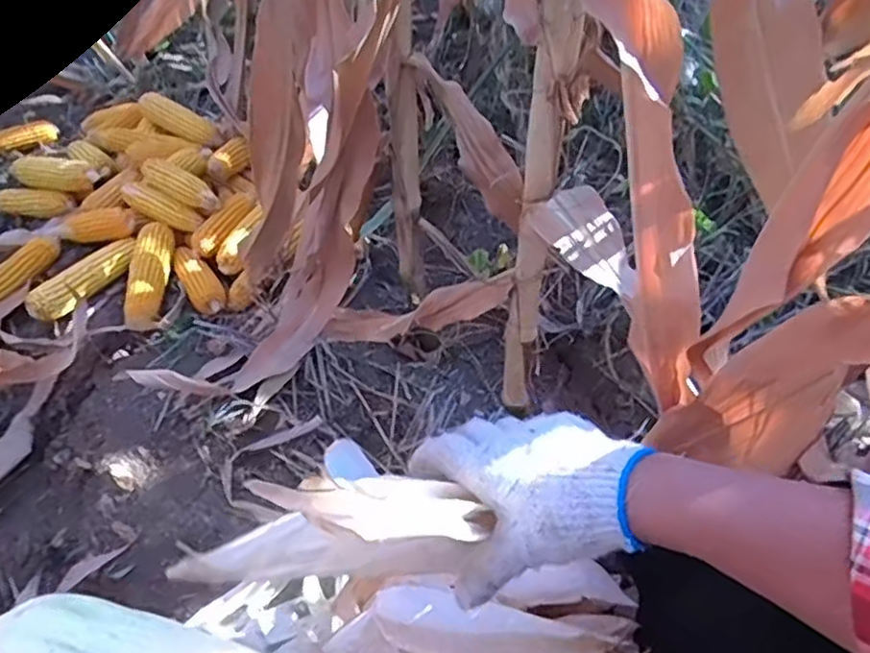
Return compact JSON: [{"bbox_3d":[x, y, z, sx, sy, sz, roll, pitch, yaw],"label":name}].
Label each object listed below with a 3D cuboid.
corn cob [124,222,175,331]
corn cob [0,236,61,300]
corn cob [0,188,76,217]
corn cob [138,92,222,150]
[{"bbox_3d":[-0.460,-0.082,1.071,0.062,0.049,0.214,-4,47,-4],"label":"corn cob"},{"bbox_3d":[-0.695,-0.085,1.098,0.174,0.038,0.046,-41,58,-12],"label":"corn cob"},{"bbox_3d":[-0.729,-0.225,1.205,0.160,0.038,0.041,7,47,6],"label":"corn cob"},{"bbox_3d":[-0.498,-0.407,1.318,0.214,0.044,0.062,27,52,23],"label":"corn cob"}]

